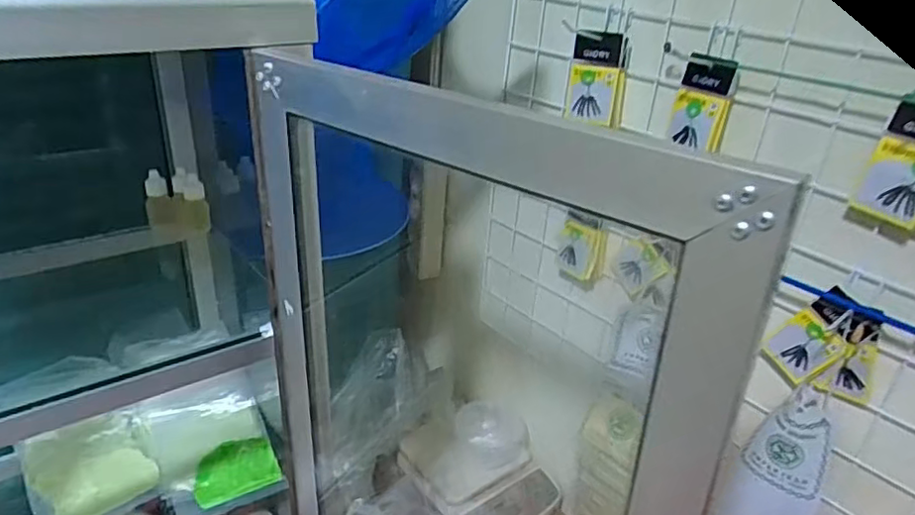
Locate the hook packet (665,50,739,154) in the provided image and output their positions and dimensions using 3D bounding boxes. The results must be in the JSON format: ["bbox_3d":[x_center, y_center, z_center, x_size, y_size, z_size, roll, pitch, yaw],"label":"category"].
[{"bbox_3d":[0.235,-0.149,0.611,0.019,0.083,0.052,-6,26,-42],"label":"hook packet"}]

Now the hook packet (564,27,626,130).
[{"bbox_3d":[0.150,-0.190,0.678,0.058,0.092,0.016,13,29,16],"label":"hook packet"}]

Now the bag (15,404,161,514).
[{"bbox_3d":[-0.341,0.197,0.600,0.104,0.030,0.104,-18,35,-36],"label":"bag"}]

